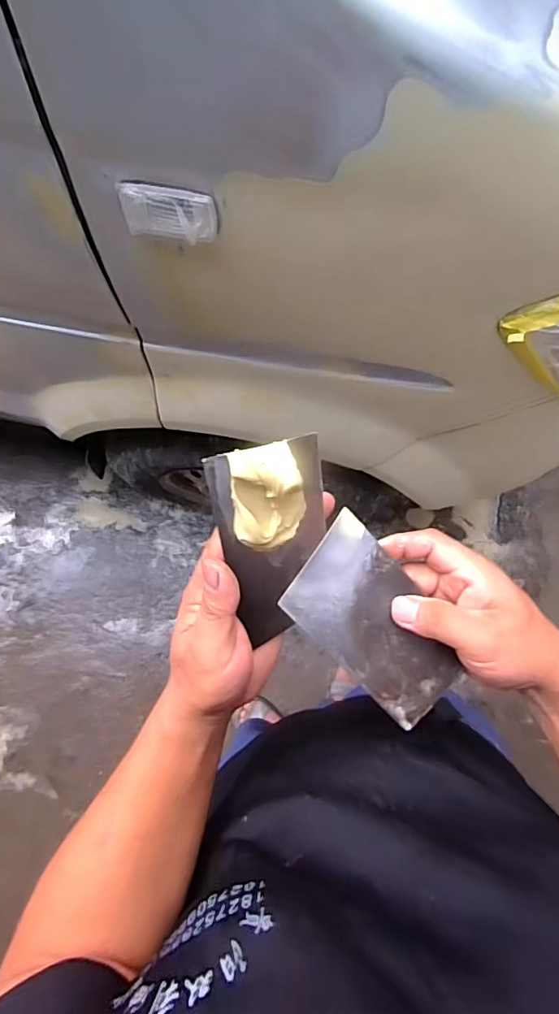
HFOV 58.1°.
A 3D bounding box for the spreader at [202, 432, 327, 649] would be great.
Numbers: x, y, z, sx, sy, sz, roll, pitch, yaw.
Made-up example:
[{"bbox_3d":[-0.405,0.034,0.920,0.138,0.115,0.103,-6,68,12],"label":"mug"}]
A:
[{"bbox_3d":[0.004,0.021,0.291,0.071,0.126,0.018,-29,37,-30],"label":"spreader"}]

